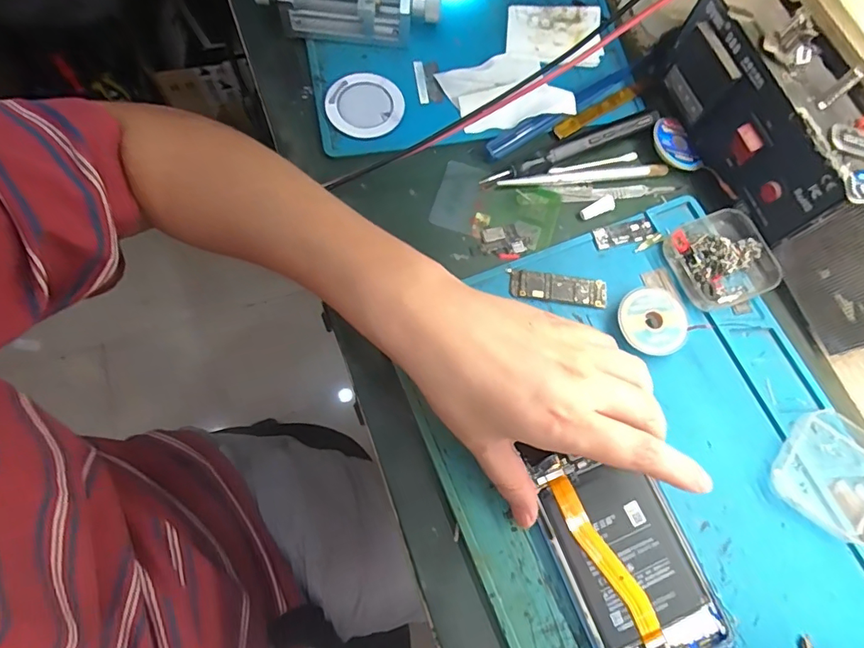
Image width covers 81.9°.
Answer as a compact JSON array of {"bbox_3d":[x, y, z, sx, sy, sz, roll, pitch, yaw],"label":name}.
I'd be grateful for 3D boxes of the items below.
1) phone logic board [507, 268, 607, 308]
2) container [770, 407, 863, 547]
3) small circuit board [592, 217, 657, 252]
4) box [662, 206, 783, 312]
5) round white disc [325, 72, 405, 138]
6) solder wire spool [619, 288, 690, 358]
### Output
[{"bbox_3d":[0.084,-0.023,0.332,0.065,0.005,0.020,7,72,0],"label":"phone logic board"},{"bbox_3d":[0.244,0.090,0.297,0.065,0.015,0.065,39,75,10],"label":"container"},{"bbox_3d":[0.135,-0.064,0.348,0.044,0.004,0.016,-13,73,-6],"label":"small circuit board"},{"bbox_3d":[0.198,-0.045,0.335,0.066,0.019,0.061,-20,74,-8],"label":"box"},{"bbox_3d":[-0.049,-0.163,0.370,0.055,0.006,0.052,1,72,-2],"label":"round white disc"},{"bbox_3d":[0.142,-0.002,0.323,0.042,0.009,0.047,16,72,3],"label":"solder wire spool"}]

